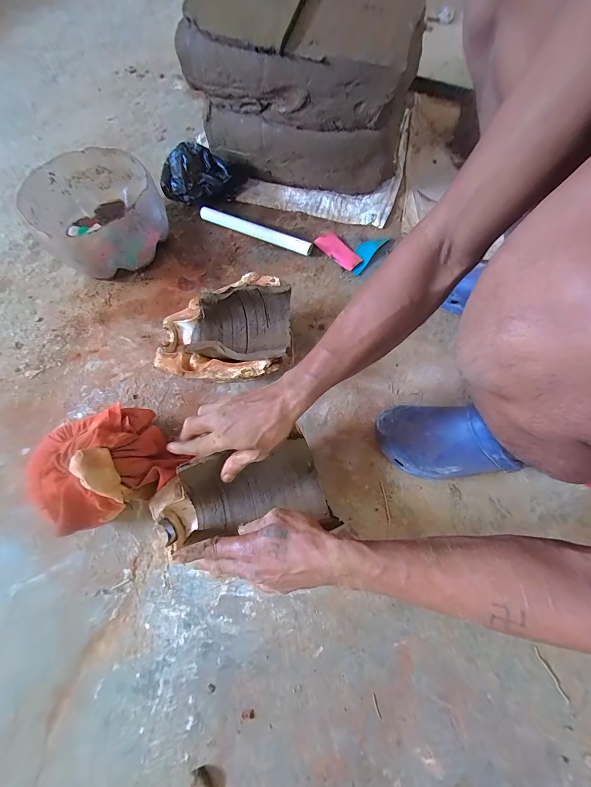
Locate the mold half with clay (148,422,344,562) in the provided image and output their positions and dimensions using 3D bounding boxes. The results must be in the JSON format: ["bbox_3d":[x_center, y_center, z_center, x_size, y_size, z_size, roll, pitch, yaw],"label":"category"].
[{"bbox_3d":[-0.080,0.144,0.419,0.238,0.086,0.126,-14,69,-2],"label":"mold half with clay"}]

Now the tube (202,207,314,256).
[{"bbox_3d":[-0.087,-0.356,0.672,0.265,0.024,0.023,24,72,10],"label":"tube"}]

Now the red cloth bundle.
[{"bbox_3d":[-0.284,0.094,0.456,0.195,0.118,0.159,-27,71,-8],"label":"red cloth bundle"}]

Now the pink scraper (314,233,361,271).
[{"bbox_3d":[0.090,-0.306,0.659,0.049,0.008,0.106,-36,72,-11],"label":"pink scraper"}]

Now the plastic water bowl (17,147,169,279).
[{"bbox_3d":[-0.392,-0.358,0.630,0.232,0.129,0.242,-1,69,2],"label":"plastic water bowl"}]

